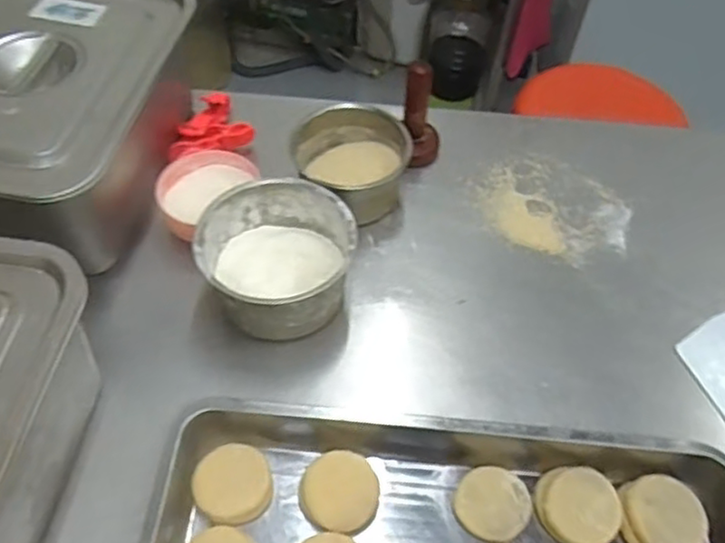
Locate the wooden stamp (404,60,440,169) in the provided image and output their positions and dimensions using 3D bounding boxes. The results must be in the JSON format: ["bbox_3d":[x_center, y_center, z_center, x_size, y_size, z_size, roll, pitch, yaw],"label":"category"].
[{"bbox_3d":[0.072,-0.186,0.806,0.048,0.124,0.052,3,54,0],"label":"wooden stamp"}]

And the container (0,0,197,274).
[{"bbox_3d":[-0.343,-0.165,0.743,0.263,0.155,0.363,9,54,4],"label":"container"}]

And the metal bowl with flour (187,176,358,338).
[{"bbox_3d":[-0.084,-0.011,0.690,0.147,0.092,0.139,1,54,-2],"label":"metal bowl with flour"}]

